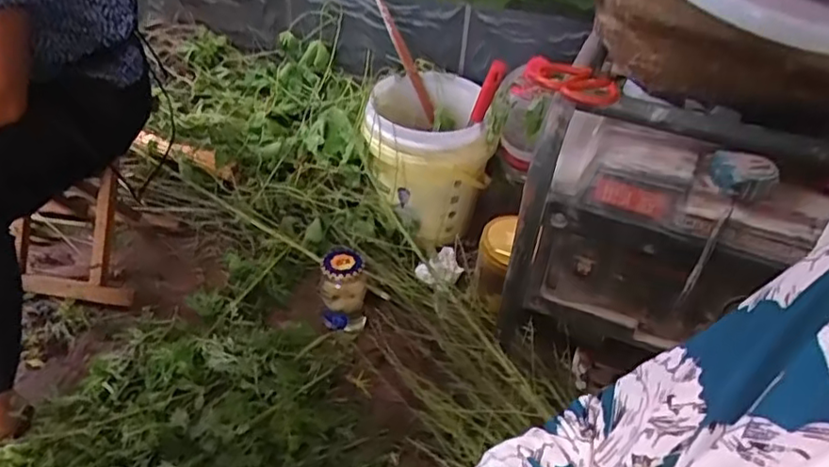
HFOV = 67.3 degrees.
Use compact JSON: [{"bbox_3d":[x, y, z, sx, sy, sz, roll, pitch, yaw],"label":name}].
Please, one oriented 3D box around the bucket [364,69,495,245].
[{"bbox_3d":[0.020,-0.151,1.292,0.230,0.292,0.247,2,39,-4],"label":"bucket"}]

